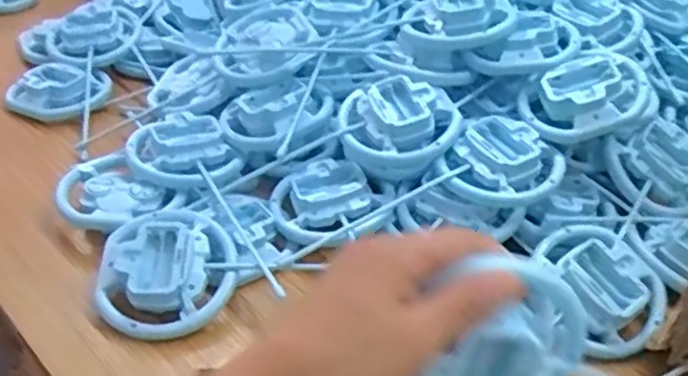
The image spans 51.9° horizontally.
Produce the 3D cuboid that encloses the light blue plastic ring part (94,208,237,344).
[{"bbox_3d":[-0.133,0.062,0.533,0.101,0.050,0.100,3,36,-2],"label":"light blue plastic ring part"}]

